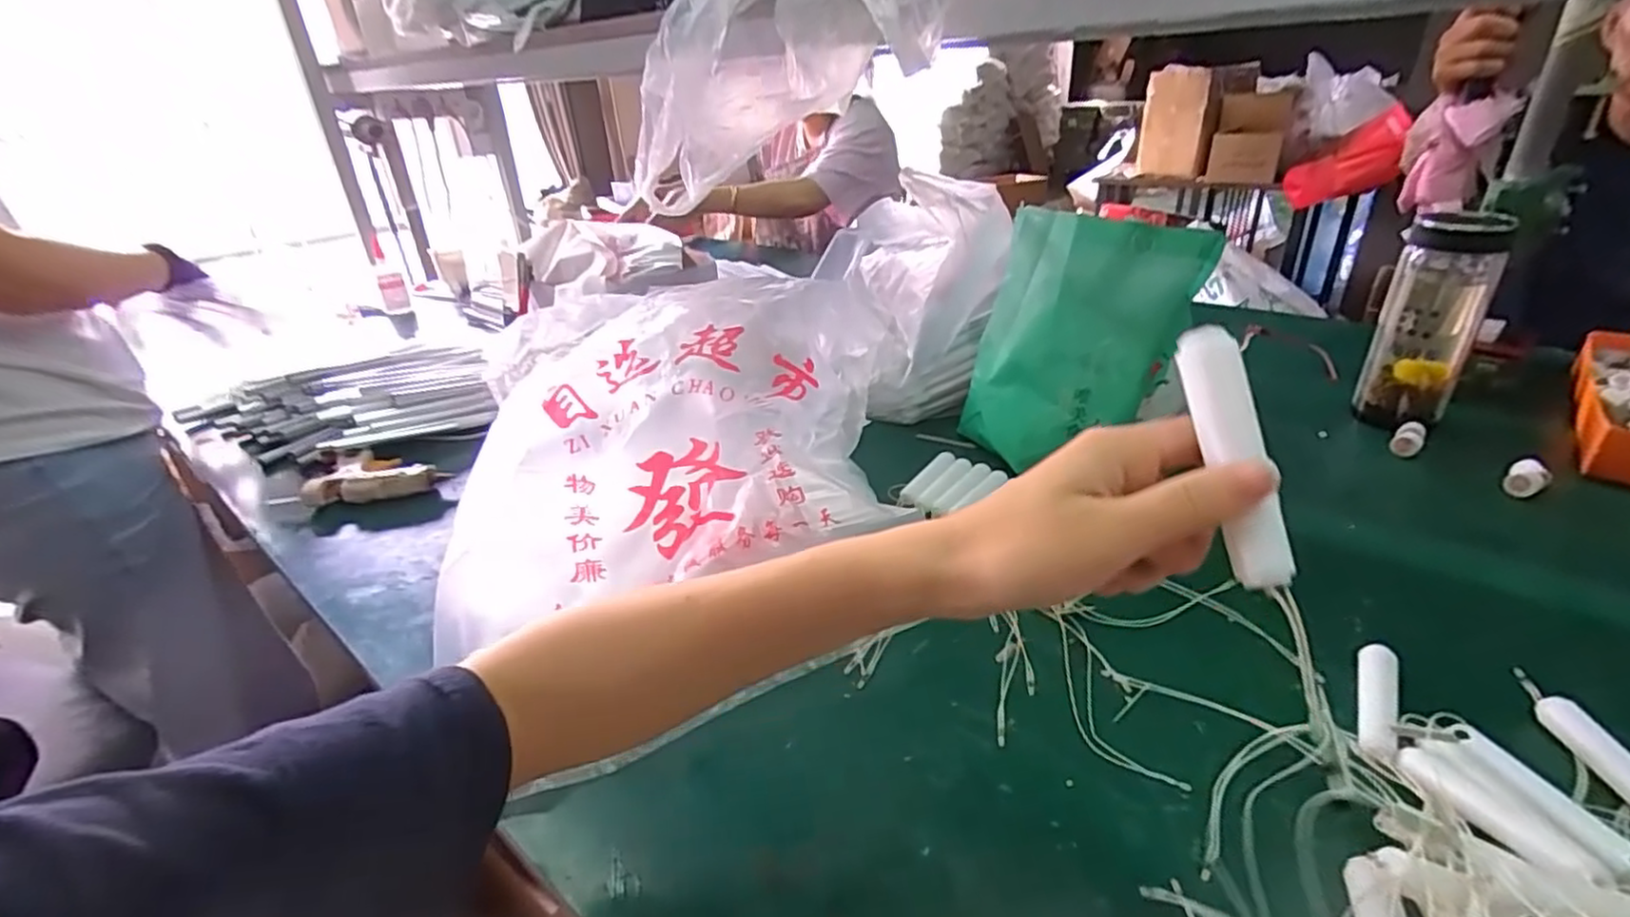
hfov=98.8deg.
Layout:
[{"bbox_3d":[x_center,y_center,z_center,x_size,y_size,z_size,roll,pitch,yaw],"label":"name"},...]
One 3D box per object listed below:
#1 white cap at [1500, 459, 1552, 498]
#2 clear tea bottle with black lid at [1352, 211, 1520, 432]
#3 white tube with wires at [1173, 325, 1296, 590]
[{"bbox_3d":[0.634,0.018,0.622,0.042,0.024,0.027,-23,34,-31],"label":"white cap"},{"bbox_3d":[0.615,-0.130,0.701,0.084,0.214,0.077,21,37,37],"label":"clear tea bottle with black lid"},{"bbox_3d":[0.142,-0.002,0.238,0.017,0.090,0.015,-6,-16,-3],"label":"white tube with wires"}]

